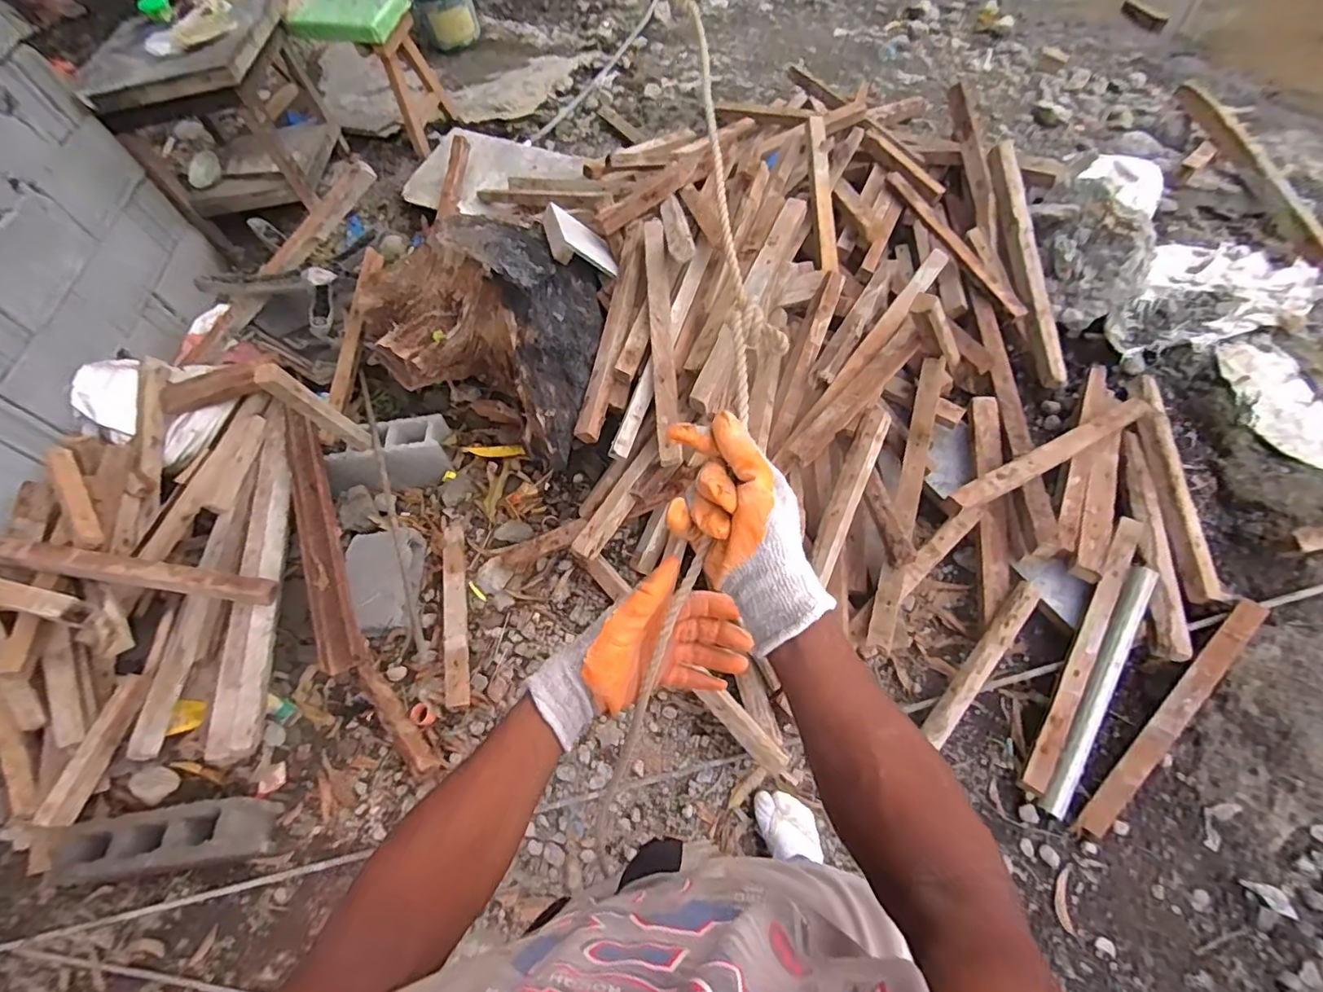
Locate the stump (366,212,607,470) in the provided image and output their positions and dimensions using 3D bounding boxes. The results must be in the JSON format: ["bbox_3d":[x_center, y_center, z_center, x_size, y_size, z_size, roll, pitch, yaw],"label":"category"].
[{"bbox_3d":[-0.444,-0.487,1.518,0.680,0.348,0.511,23,65,21],"label":"stump"}]

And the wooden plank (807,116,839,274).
[{"bbox_3d":[0.473,-0.876,1.638,0.061,0.048,0.538,-2,75,4],"label":"wooden plank"}]

